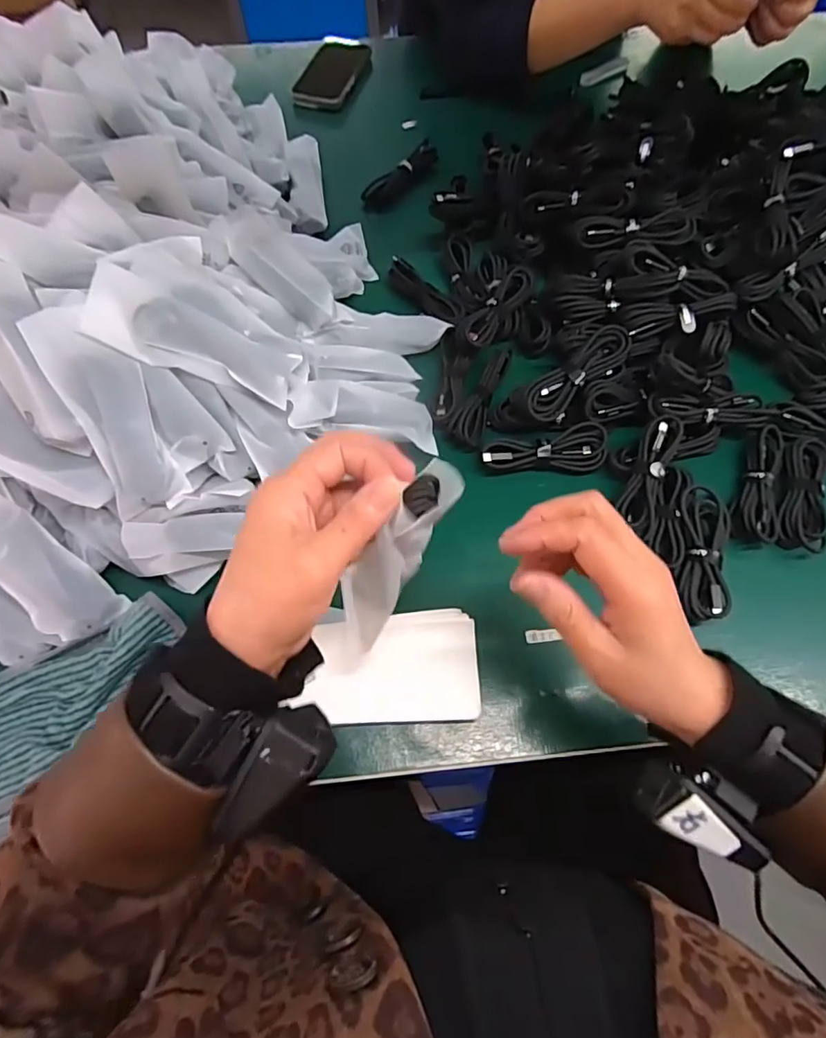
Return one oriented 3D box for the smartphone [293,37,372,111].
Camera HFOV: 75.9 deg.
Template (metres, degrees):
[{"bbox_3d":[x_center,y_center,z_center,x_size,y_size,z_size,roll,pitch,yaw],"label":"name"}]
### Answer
[{"bbox_3d":[-0.110,-0.624,0.737,0.070,0.020,0.158,13,65,6],"label":"smartphone"}]

